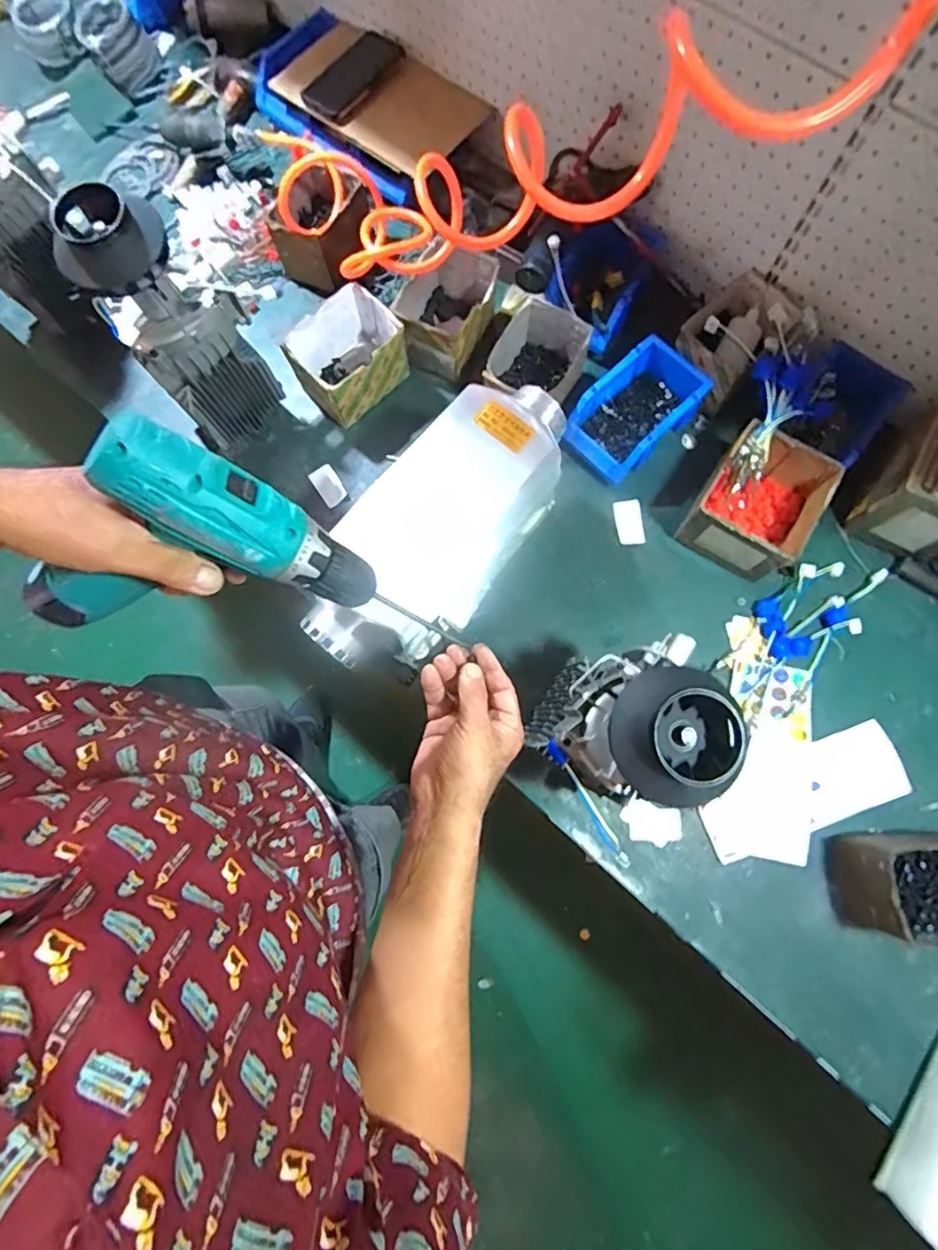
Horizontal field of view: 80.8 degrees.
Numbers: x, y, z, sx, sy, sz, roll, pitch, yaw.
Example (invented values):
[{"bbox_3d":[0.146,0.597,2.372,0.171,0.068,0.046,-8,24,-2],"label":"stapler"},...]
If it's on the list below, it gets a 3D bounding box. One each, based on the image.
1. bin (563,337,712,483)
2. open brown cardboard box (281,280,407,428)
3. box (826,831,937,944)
[{"bbox_3d":[0.234,-0.304,0.779,0.189,0.071,0.117,-44,80,-8],"label":"bin"},{"bbox_3d":[-0.174,-0.388,0.809,0.152,0.097,0.119,-41,80,-8],"label":"open brown cardboard box"},{"bbox_3d":[0.512,0.299,0.626,0.147,0.099,0.114,2,77,1],"label":"box"}]

